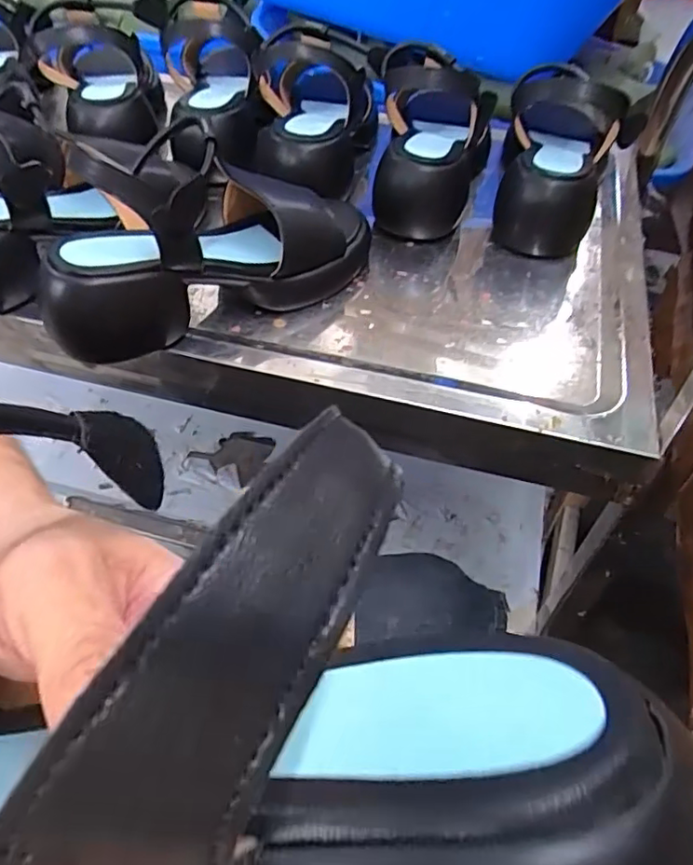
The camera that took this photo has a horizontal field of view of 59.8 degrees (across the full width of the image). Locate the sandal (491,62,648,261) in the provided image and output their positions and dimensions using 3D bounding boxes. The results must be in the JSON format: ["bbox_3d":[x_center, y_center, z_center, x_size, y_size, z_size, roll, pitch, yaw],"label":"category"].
[{"bbox_3d":[0.193,-0.254,0.524,0.103,0.099,0.197,13,50,9],"label":"sandal"}]

